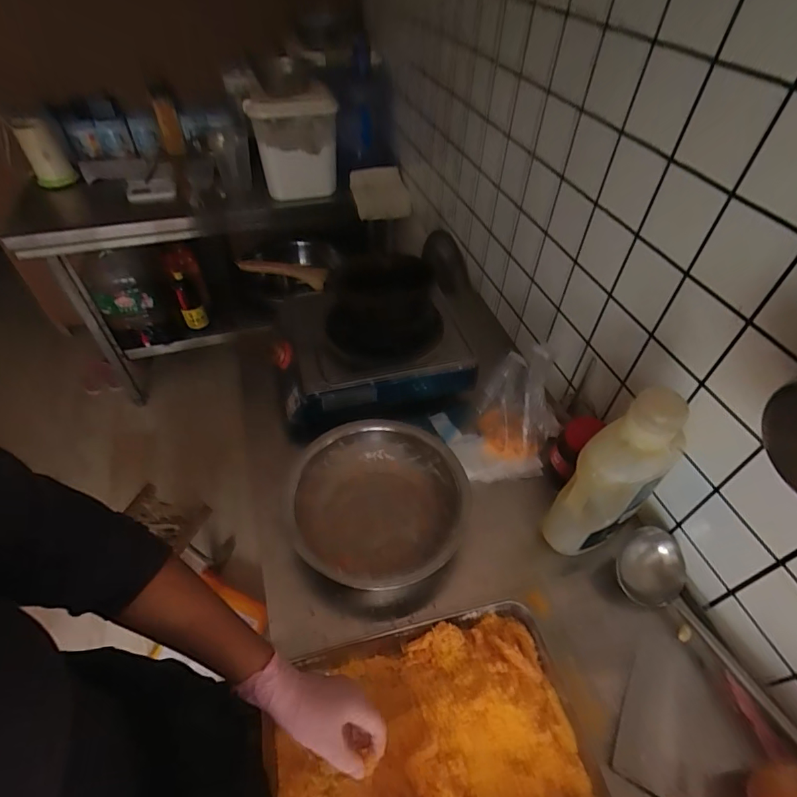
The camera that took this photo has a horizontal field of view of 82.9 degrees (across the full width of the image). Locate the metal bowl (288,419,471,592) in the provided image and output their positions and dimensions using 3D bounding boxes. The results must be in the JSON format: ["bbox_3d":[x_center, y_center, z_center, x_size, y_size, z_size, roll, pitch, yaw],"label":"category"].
[{"bbox_3d":[-0.034,0.168,0.716,0.251,0.093,0.275,1,48,-1],"label":"metal bowl"}]

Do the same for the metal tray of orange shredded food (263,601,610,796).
[{"bbox_3d":[0.040,0.412,0.511,0.360,0.041,0.273,-9,49,-10],"label":"metal tray of orange shredded food"}]

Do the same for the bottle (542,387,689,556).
[{"bbox_3d":[0.288,0.108,0.612,0.113,0.280,0.087,-30,56,-26],"label":"bottle"}]

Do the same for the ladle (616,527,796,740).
[{"bbox_3d":[0.448,0.366,0.552,0.094,0.073,0.449,-19,52,-18],"label":"ladle"}]

